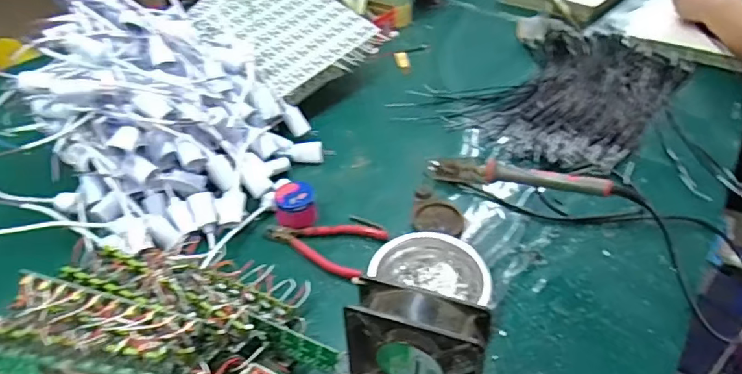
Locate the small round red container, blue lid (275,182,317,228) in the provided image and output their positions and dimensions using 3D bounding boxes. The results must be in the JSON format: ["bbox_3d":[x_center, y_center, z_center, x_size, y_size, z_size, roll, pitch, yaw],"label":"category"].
[{"bbox_3d":[-0.100,0.021,0.678,0.049,0.040,0.059,-8,39,-13],"label":"small round red container, blue lid"}]

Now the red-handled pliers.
[{"bbox_3d":[-0.063,0.065,0.660,0.149,0.027,0.088,19,41,21],"label":"red-handled pliers"}]

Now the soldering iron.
[{"bbox_3d":[0.177,-0.010,0.596,0.233,0.028,0.026,8,37,29],"label":"soldering iron"}]

